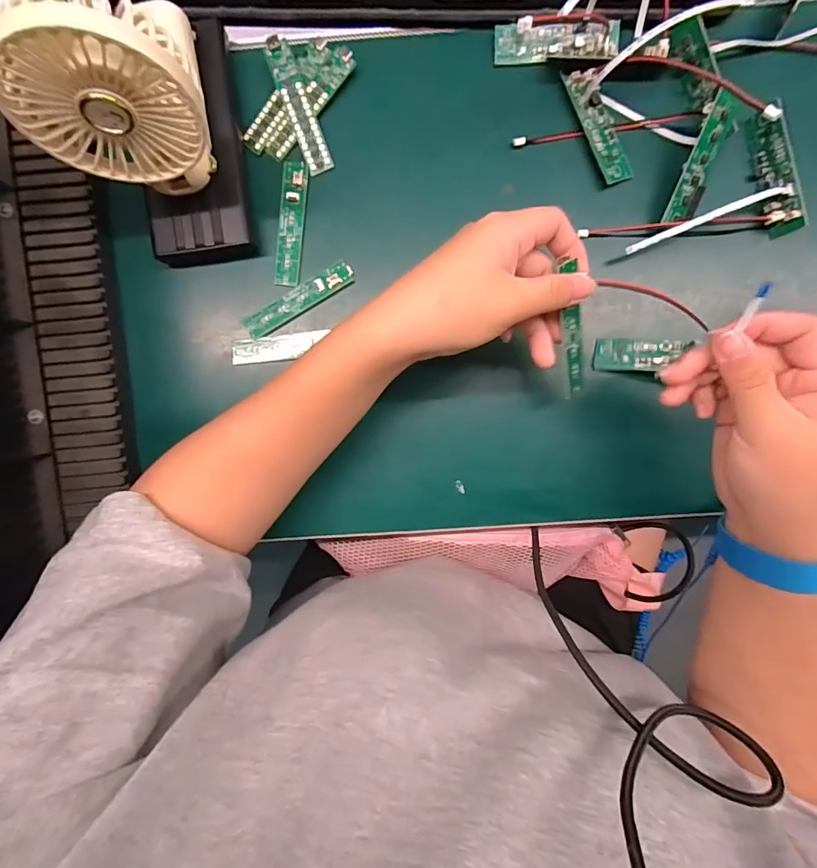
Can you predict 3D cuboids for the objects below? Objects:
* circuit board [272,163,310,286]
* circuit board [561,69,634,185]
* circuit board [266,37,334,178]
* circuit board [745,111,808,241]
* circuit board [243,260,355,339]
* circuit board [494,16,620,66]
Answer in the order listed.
[{"bbox_3d":[-0.083,-0.147,0.321,0.018,0.006,0.084,7,95,0],"label":"circuit board"},{"bbox_3d":[0.129,-0.209,0.311,0.022,0.010,0.077,-23,94,3],"label":"circuit board"},{"bbox_3d":[-0.075,-0.224,0.313,0.016,0.004,0.086,-21,101,1],"label":"circuit board"},{"bbox_3d":[0.244,-0.174,0.305,0.006,0.023,0.080,-15,92,-27],"label":"circuit board"},{"bbox_3d":[-0.077,-0.095,0.323,0.083,0.006,0.017,-30,95,4],"label":"circuit board"},{"bbox_3d":[0.100,-0.266,0.309,0.082,0.008,0.023,1,94,1],"label":"circuit board"}]

